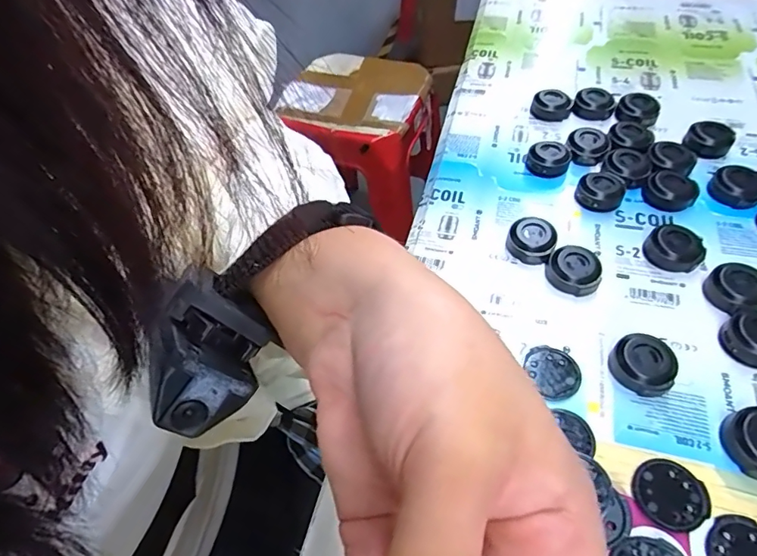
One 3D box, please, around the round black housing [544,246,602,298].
[{"bbox_3d":[0.115,-0.004,0.285,0.031,0.013,0.031,-3,52,4],"label":"round black housing"}]

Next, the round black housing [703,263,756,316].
[{"bbox_3d":[0.199,0.005,0.265,0.023,0.015,0.028,8,54,12],"label":"round black housing"}]

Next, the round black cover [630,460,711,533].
[{"bbox_3d":[0.130,0.095,0.212,0.029,0.004,0.028,-3,52,4],"label":"round black cover"}]

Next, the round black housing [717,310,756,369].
[{"bbox_3d":[0.196,0.032,0.249,0.028,0.009,0.030,-3,52,4],"label":"round black housing"}]

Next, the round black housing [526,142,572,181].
[{"bbox_3d":[0.123,-0.087,0.349,0.030,0.014,0.030,-3,52,4],"label":"round black housing"}]

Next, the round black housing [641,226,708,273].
[{"bbox_3d":[0.179,-0.018,0.289,0.029,0.013,0.027,-3,52,4],"label":"round black housing"}]

